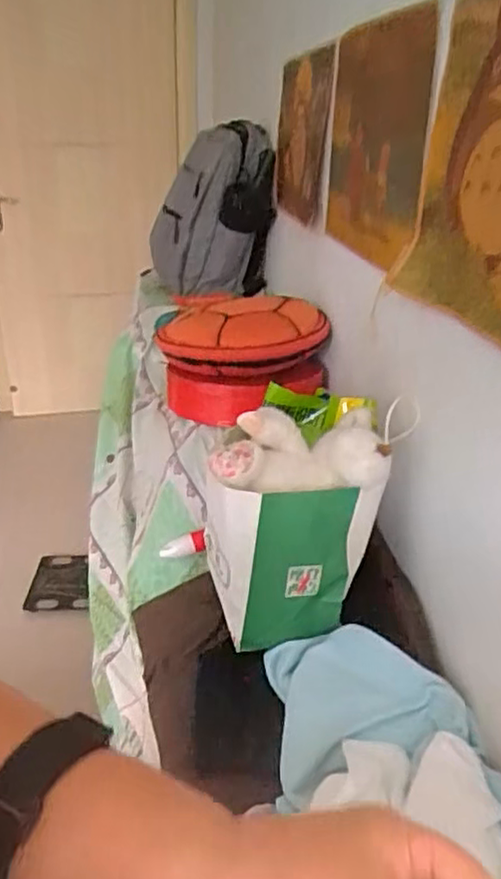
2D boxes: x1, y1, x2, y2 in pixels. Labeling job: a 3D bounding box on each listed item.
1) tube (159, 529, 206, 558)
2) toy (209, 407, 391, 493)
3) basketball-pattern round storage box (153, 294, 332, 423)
[{"bbox_3d":[-0.101,0.160,0.987,0.074,0.028,0.025,-20,26,5],"label":"tube"},{"bbox_3d":[0.055,0.010,0.786,0.196,0.073,0.114,-1,26,-5],"label":"toy"},{"bbox_3d":[-0.014,-0.142,1.153,0.276,0.168,0.234,-1,26,-5],"label":"basketball-pattern round storage box"}]

